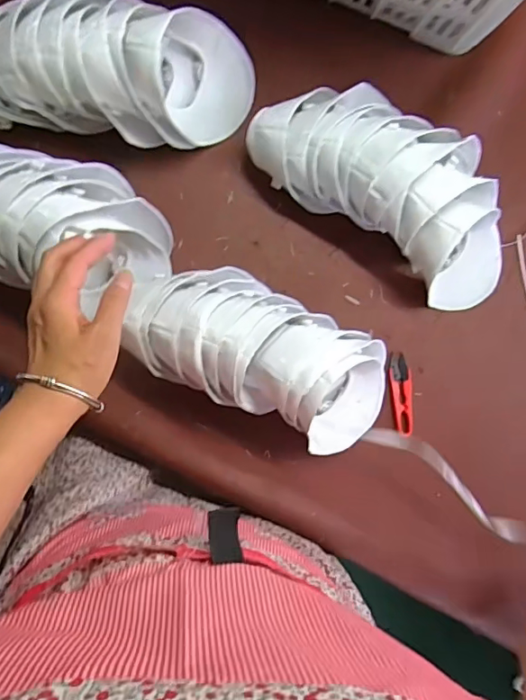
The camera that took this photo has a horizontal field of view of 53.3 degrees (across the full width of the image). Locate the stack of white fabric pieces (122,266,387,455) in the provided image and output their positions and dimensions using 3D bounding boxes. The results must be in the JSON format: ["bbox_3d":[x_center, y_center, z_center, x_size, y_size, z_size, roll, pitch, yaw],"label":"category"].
[{"bbox_3d":[0.000,0.003,0.576,0.310,0.125,0.140,27,85,-6],"label":"stack of white fabric pieces"}]

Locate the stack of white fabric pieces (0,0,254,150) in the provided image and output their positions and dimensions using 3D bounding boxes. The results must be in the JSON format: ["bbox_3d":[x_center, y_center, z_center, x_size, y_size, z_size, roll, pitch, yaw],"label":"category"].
[{"bbox_3d":[-0.173,-0.311,0.570,0.329,0.115,0.147,1,88,-8],"label":"stack of white fabric pieces"}]

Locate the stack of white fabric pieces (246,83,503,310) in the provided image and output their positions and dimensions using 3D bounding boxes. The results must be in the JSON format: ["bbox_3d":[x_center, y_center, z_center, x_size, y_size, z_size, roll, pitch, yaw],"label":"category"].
[{"bbox_3d":[0.159,-0.193,0.605,0.352,0.122,0.152,34,84,-5],"label":"stack of white fabric pieces"}]

